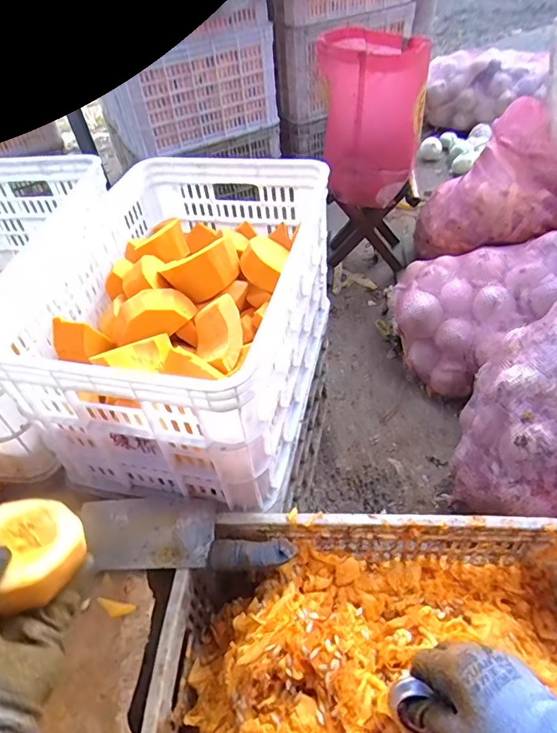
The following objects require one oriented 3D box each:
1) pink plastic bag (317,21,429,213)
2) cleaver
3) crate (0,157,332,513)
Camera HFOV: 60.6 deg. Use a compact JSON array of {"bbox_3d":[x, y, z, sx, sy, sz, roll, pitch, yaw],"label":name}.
[{"bbox_3d":[0.230,-0.642,1.220,0.233,0.325,0.314,1,46,7],"label":"pink plastic bag"},{"bbox_3d":[-0.124,0.221,0.641,0.276,0.031,0.099,-2,46,4],"label":"cleaver"},{"bbox_3d":[-0.136,-0.086,0.769,0.359,0.269,0.513,8,48,14],"label":"crate"}]

